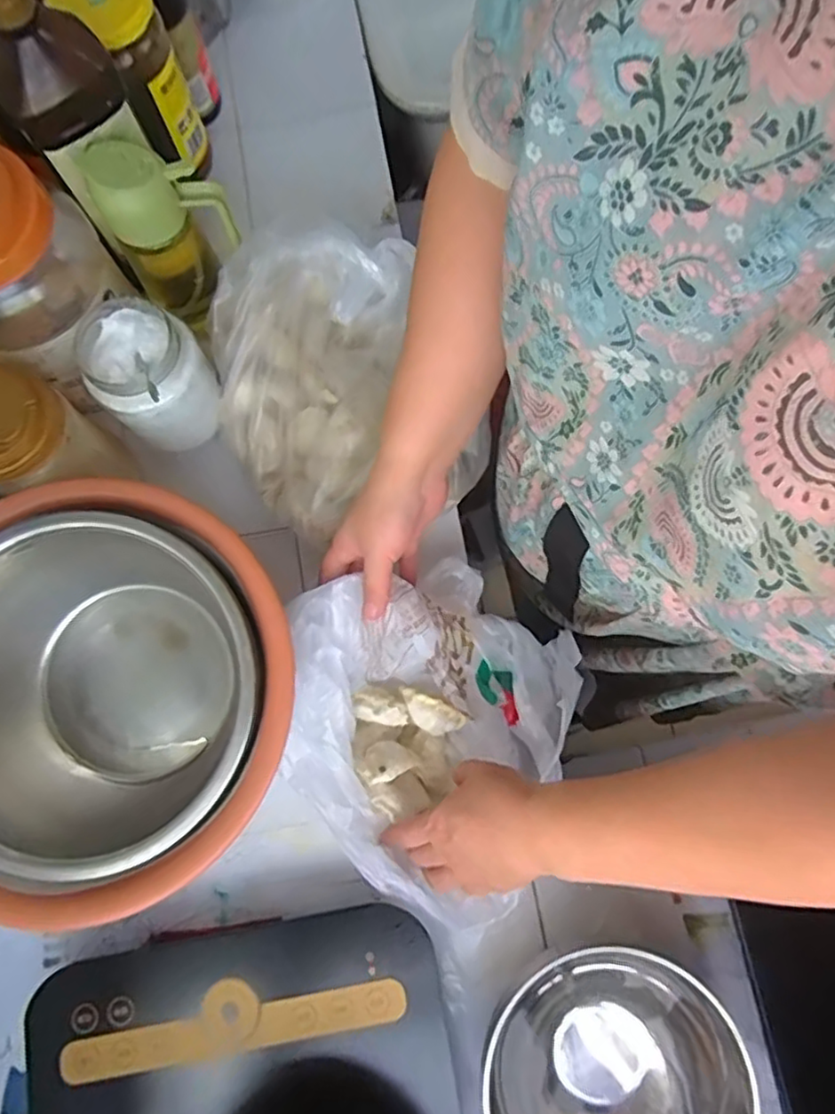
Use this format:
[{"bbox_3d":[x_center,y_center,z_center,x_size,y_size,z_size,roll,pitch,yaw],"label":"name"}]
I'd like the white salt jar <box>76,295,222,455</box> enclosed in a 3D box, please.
[{"bbox_3d":[-0.226,-0.155,0.557,0.087,0.105,0.092,0,77,1],"label":"white salt jar"}]

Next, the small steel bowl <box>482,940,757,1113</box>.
[{"bbox_3d":[0.134,0.367,0.457,0.170,0.067,0.163,0,77,1],"label":"small steel bowl"}]

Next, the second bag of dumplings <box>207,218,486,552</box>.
[{"bbox_3d":[-0.073,-0.143,0.554,0.194,0.076,0.262,-29,78,-5],"label":"second bag of dumplings"}]

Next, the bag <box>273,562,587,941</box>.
[{"bbox_3d":[0.015,0.132,0.501,0.215,0.084,0.247,3,77,2],"label":"bag"}]

